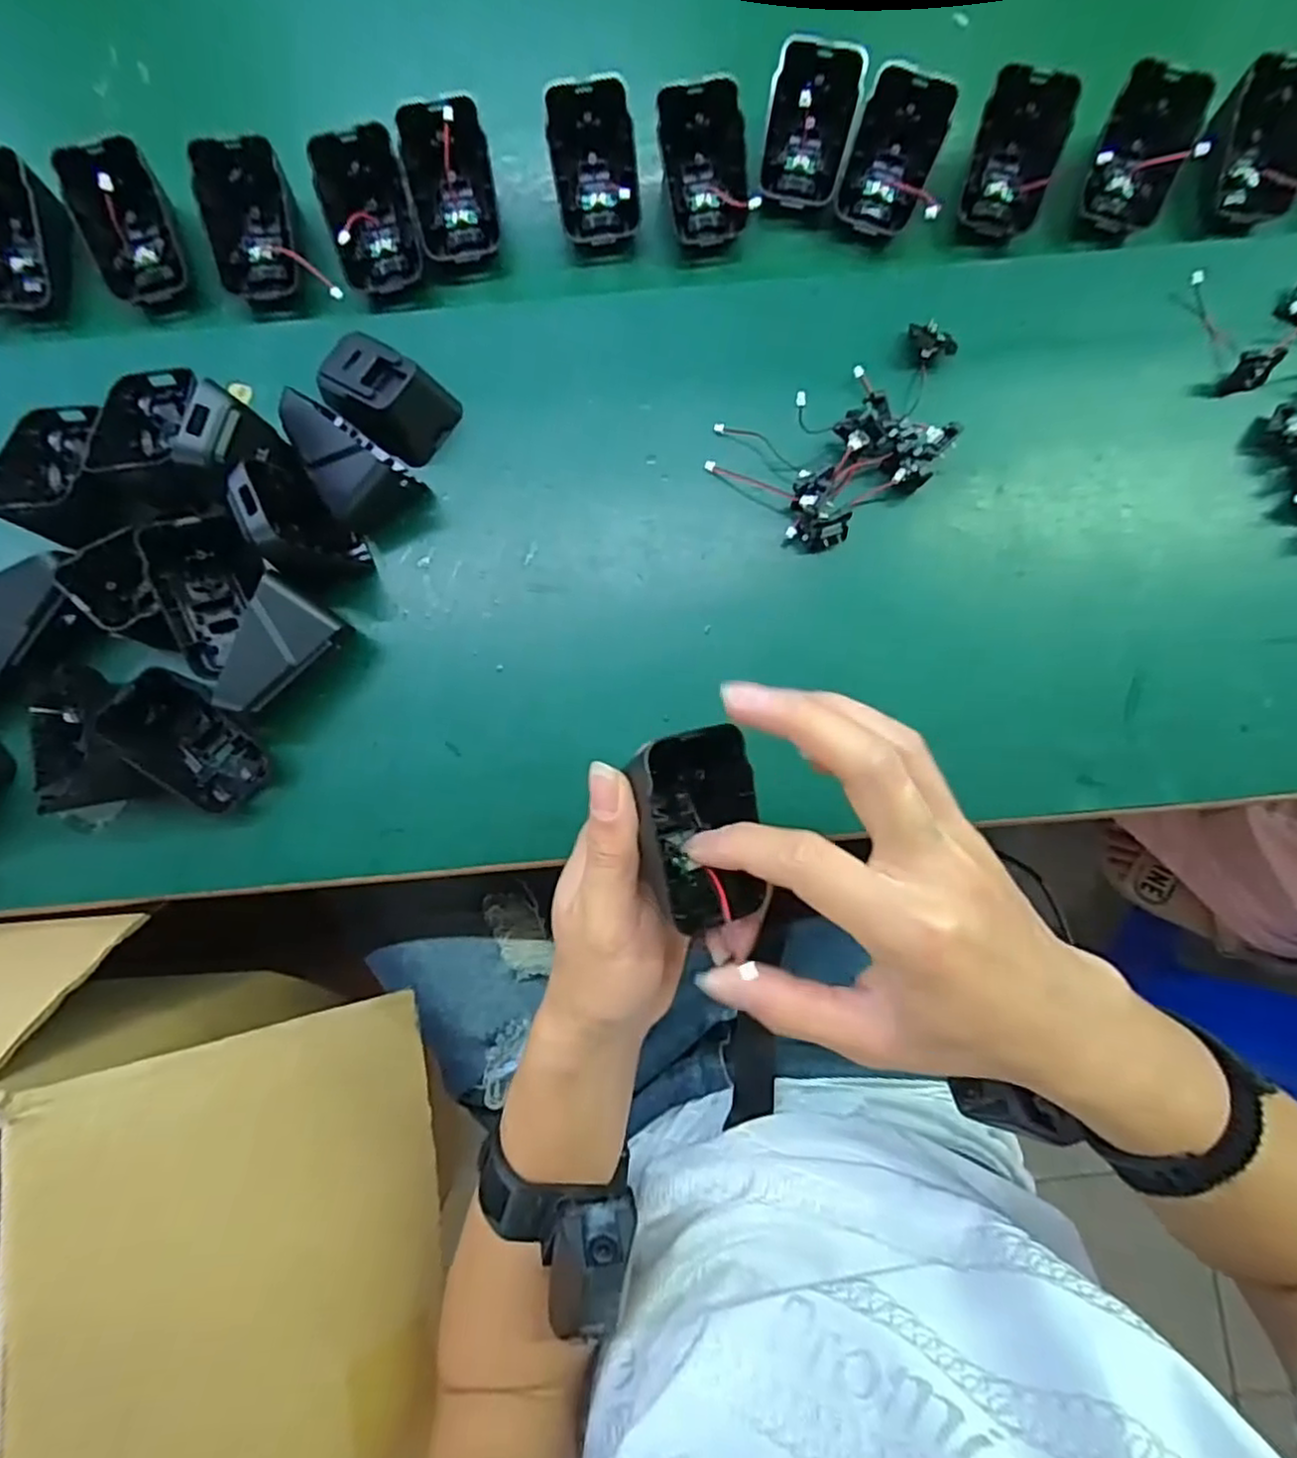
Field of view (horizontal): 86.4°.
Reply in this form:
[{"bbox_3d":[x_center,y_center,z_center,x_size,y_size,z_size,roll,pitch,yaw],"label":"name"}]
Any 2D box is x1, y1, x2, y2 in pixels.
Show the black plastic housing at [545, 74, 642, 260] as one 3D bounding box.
[{"bbox_3d":[-0.029,-0.294,0.368,0.044,0.019,0.074,-10,118,-8],"label":"black plastic housing"}]

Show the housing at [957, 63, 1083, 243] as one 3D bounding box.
[{"bbox_3d":[0.191,-0.302,0.366,0.045,0.022,0.073,4,120,-8],"label":"housing"}]

